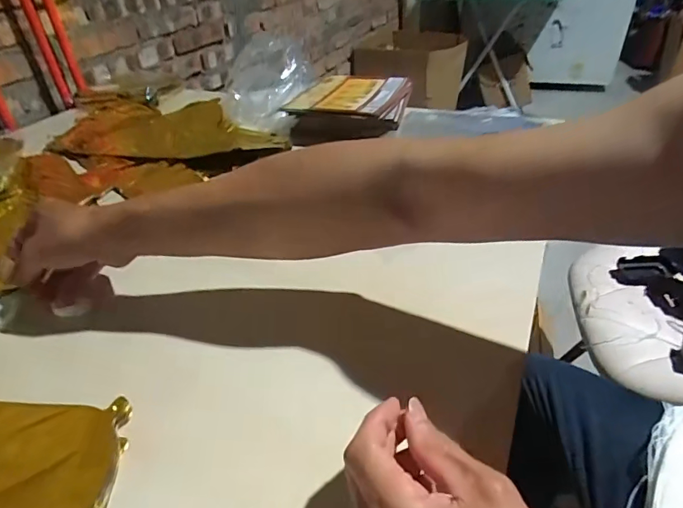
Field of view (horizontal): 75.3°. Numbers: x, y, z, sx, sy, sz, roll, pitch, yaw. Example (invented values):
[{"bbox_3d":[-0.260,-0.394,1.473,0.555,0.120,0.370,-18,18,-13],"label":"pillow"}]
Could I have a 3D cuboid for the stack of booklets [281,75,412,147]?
[{"bbox_3d":[0.012,-0.250,0.761,0.190,0.062,0.185,4,37,14],"label":"stack of booklets"}]

